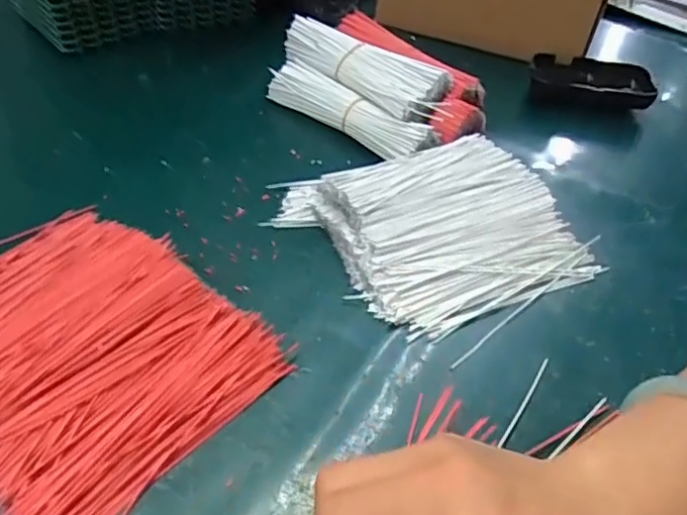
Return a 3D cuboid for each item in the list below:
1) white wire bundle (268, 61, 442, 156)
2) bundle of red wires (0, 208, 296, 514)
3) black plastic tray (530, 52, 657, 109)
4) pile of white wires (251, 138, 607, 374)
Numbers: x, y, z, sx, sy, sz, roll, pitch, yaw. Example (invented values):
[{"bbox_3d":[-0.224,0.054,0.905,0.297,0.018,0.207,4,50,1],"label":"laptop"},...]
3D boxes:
[{"bbox_3d":[0.002,-0.116,0.499,0.151,0.037,0.031,34,50,25],"label":"white wire bundle"},{"bbox_3d":[-0.146,0.045,0.322,0.180,0.030,0.154,30,49,22],"label":"bundle of red wires"},{"bbox_3d":[0.223,-0.160,0.556,0.107,0.019,0.060,12,44,0],"label":"black plastic tray"},{"bbox_3d":[0.068,-0.026,0.417,0.161,0.029,0.165,-24,52,-28],"label":"pile of white wires"}]

